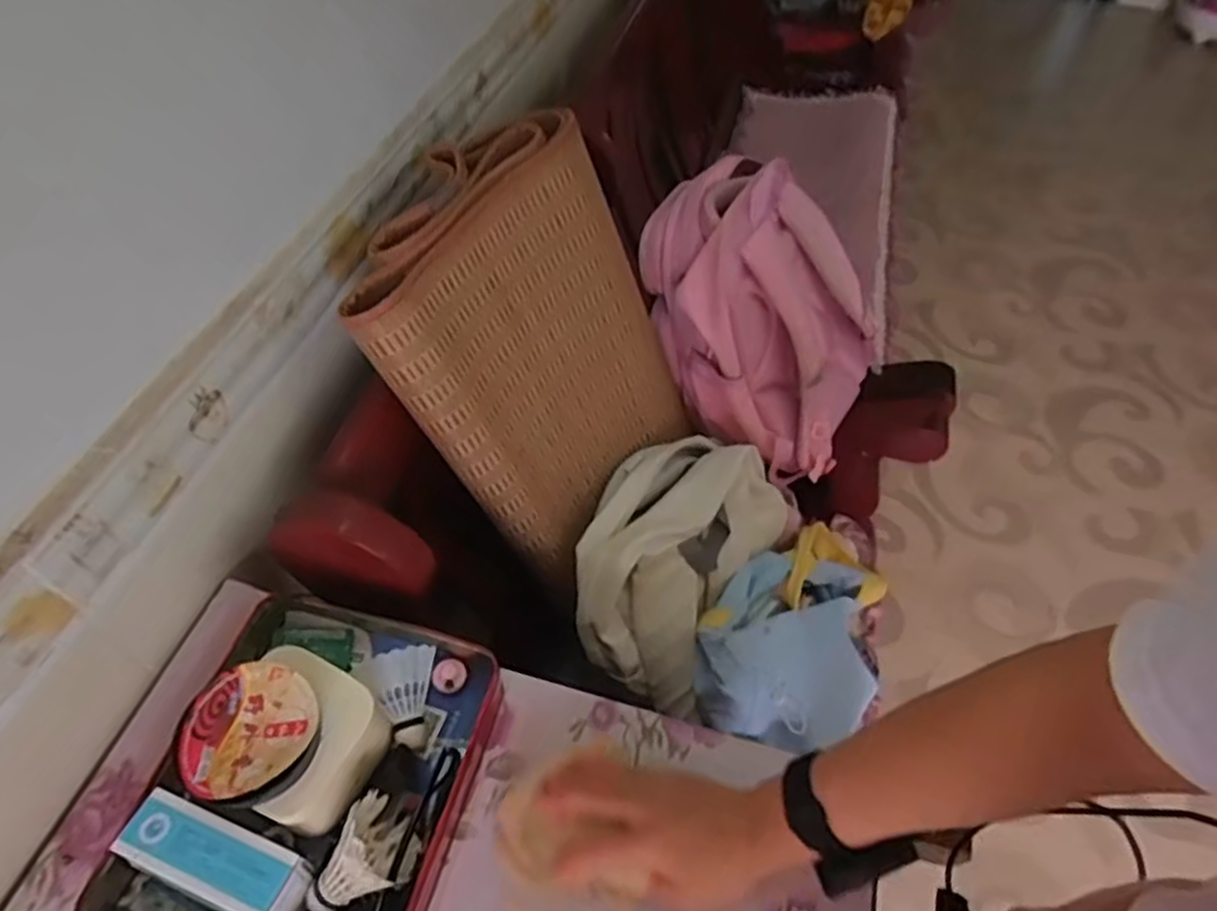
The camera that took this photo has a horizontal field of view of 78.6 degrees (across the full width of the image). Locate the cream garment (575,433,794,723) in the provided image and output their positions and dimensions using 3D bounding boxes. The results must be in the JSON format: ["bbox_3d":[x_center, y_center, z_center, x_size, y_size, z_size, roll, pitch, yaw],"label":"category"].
[{"bbox_3d":[0.081,0.120,0.925,0.200,0.153,0.311,22,54,16],"label":"cream garment"}]

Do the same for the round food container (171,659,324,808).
[{"bbox_3d":[-0.250,0.191,0.515,0.093,0.018,0.091,1,51,-1],"label":"round food container"}]

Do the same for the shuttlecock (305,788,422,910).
[{"bbox_3d":[-0.167,0.291,0.526,0.056,0.075,0.081,26,55,18],"label":"shuttlecock"}]

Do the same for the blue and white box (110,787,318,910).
[{"bbox_3d":[-0.269,0.284,0.518,0.121,0.057,0.046,18,53,13],"label":"blue and white box"}]

